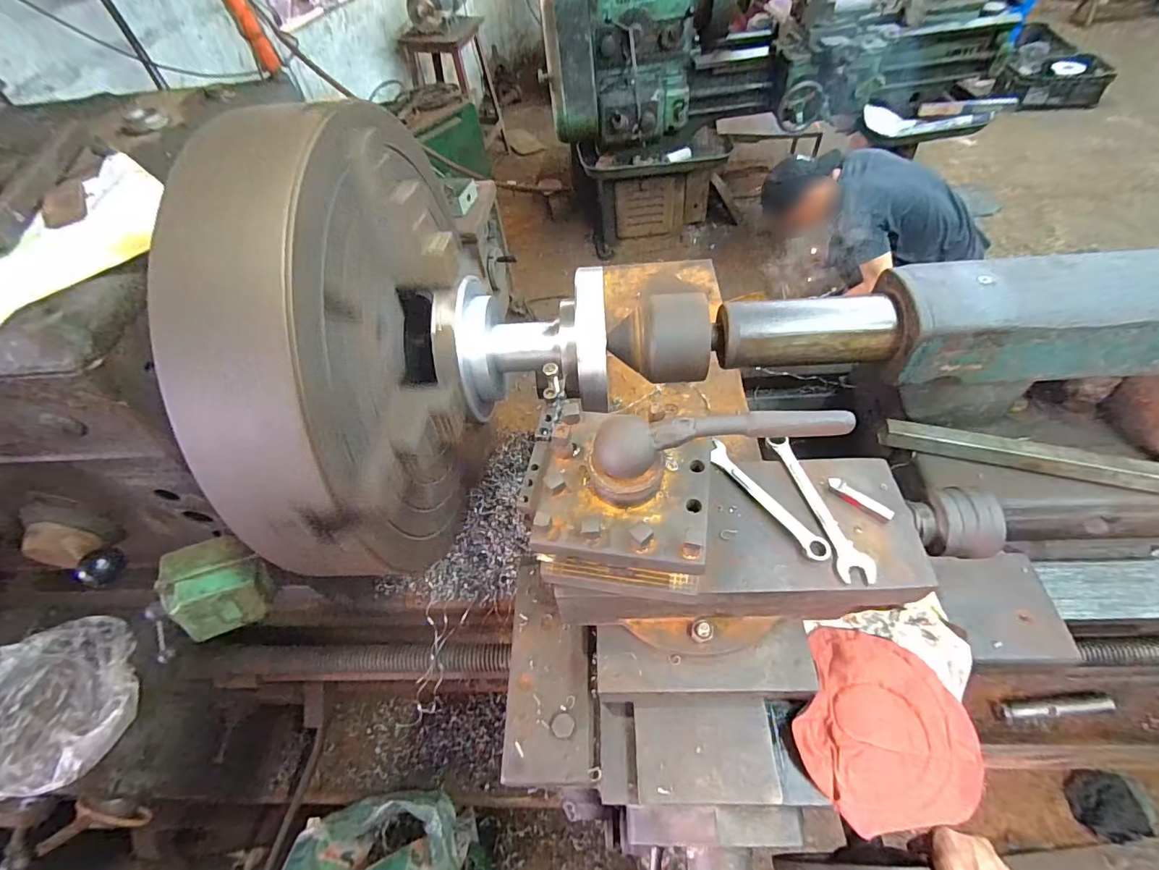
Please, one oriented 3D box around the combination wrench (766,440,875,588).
[{"bbox_3d":[0.231,0.067,0.484,0.031,0.006,0.161,-12,53,-3],"label":"combination wrench"}]

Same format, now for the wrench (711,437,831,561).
[{"bbox_3d":[0.176,0.059,0.487,0.028,0.011,0.156,-27,55,-14],"label":"wrench"}]

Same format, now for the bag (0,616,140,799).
[{"bbox_3d":[-0.683,0.344,0.649,0.220,0.039,0.217,-16,53,-6],"label":"bag"}]

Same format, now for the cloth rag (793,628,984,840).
[{"bbox_3d":[0.299,0.288,0.489,0.154,0.019,0.169,20,58,20],"label":"cloth rag"}]

